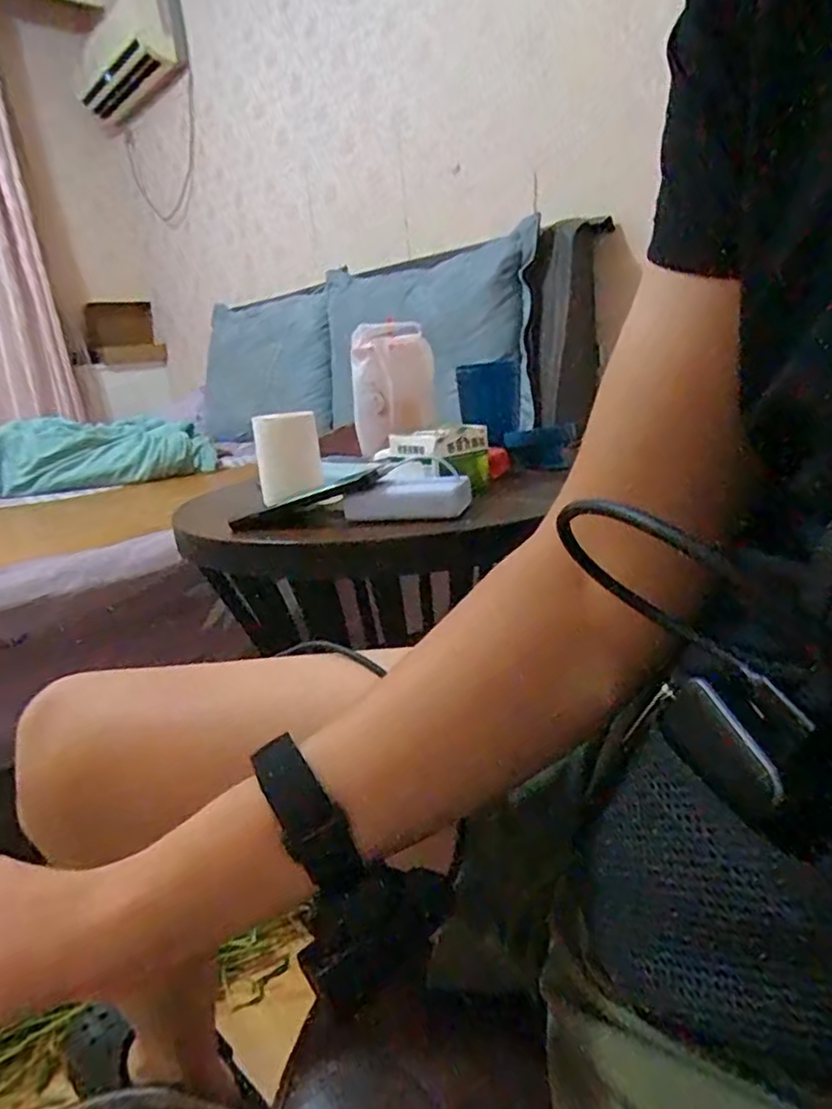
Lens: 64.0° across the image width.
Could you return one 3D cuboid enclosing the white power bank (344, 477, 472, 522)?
[{"bbox_3d":[-0.008,-0.057,0.675,0.124,0.030,0.049,-5,16,1],"label":"white power bank"}]

